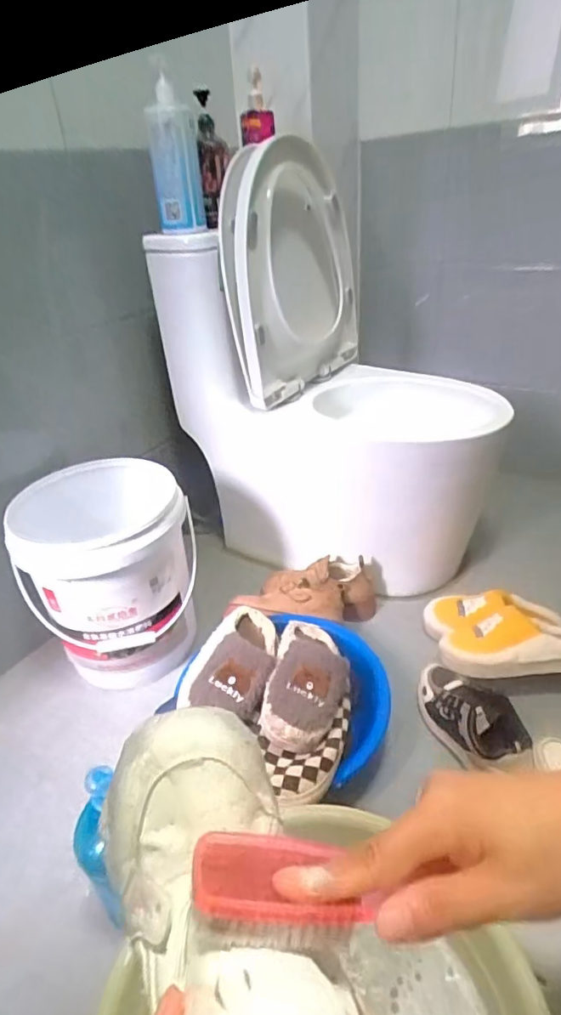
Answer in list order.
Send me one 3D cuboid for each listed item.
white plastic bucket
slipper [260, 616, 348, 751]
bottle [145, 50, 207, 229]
[{"bbox_3d":[-0.312,0.130,1.024,0.285,0.339,0.282,-4,31,2],"label":"white plastic bucket"},{"bbox_3d":[0.045,0.250,0.816,0.110,0.066,0.234,2,32,12],"label":"slipper"},{"bbox_3d":[-0.187,-0.619,0.943,0.083,0.229,0.087,-8,31,-5],"label":"bottle"}]

